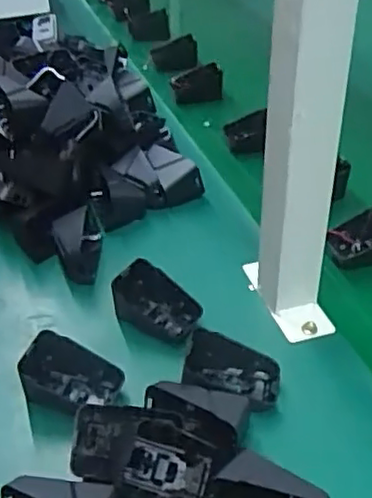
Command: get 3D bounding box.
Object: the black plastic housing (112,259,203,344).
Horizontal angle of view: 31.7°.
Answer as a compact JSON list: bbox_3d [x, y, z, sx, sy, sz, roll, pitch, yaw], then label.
[{"bbox_3d":[-0.022,0.042,0.538,0.065,0.044,0.051,3,37,6],"label":"black plastic housing"}]

